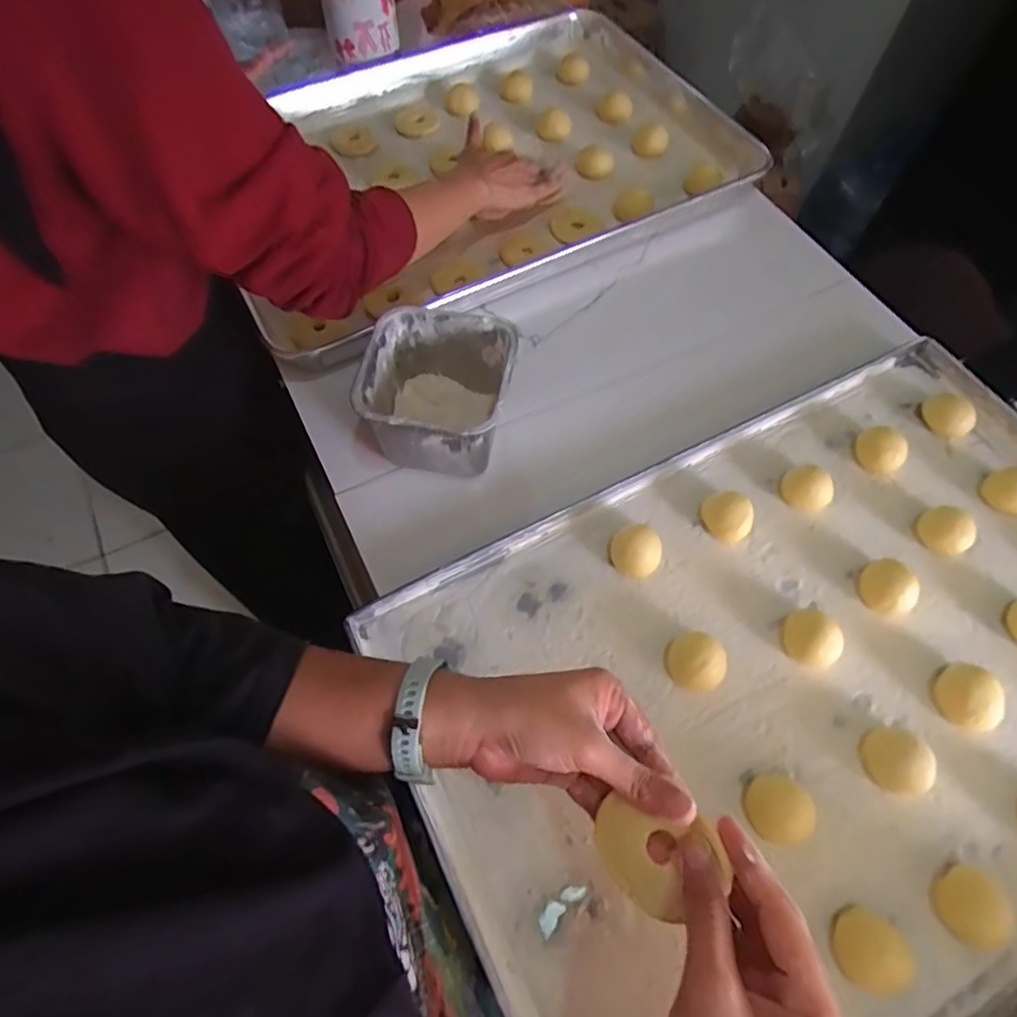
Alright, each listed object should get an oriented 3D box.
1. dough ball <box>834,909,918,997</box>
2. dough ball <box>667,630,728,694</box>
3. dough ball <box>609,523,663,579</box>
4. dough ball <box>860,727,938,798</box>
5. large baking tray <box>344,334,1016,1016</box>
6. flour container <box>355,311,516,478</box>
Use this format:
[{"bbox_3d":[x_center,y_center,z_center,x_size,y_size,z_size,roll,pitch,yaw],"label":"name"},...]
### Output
[{"bbox_3d":[0.223,0.273,0.370,0.038,0.028,0.040,1,62,-1],"label":"dough ball"},{"bbox_3d":[0.141,0.115,0.451,0.043,0.032,0.040,1,62,-1],"label":"dough ball"},{"bbox_3d":[0.105,0.035,0.490,0.035,0.030,0.037,1,62,-1],"label":"dough ball"},{"bbox_3d":[0.271,0.177,0.422,0.042,0.025,0.042,1,62,-1],"label":"dough ball"},{"bbox_3d":[0.242,0.120,0.449,0.612,0.025,0.416,-26,66,-12],"label":"large baking tray"},{"bbox_3d":[-0.056,-0.093,0.517,0.116,0.092,0.114,11,62,4],"label":"flour container"}]

